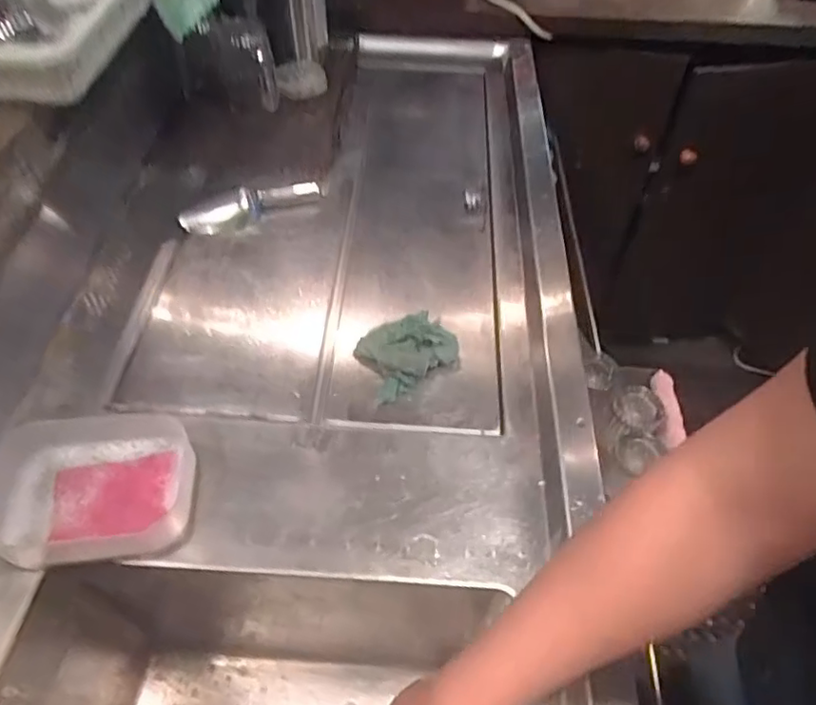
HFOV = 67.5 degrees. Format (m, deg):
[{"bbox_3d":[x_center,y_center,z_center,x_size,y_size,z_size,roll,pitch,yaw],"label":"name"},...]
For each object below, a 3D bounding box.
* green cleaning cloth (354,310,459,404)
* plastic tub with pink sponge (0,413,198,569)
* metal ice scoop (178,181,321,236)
[{"bbox_3d":[-0.003,-0.004,0.654,0.099,0.032,0.079,-28,55,-23],"label":"green cleaning cloth"},{"bbox_3d":[-0.281,0.121,0.542,0.173,0.042,0.129,-4,52,-7],"label":"plastic tub with pink sponge"},{"bbox_3d":[-0.209,-0.196,0.812,0.181,0.036,0.047,-15,51,-14],"label":"metal ice scoop"}]

